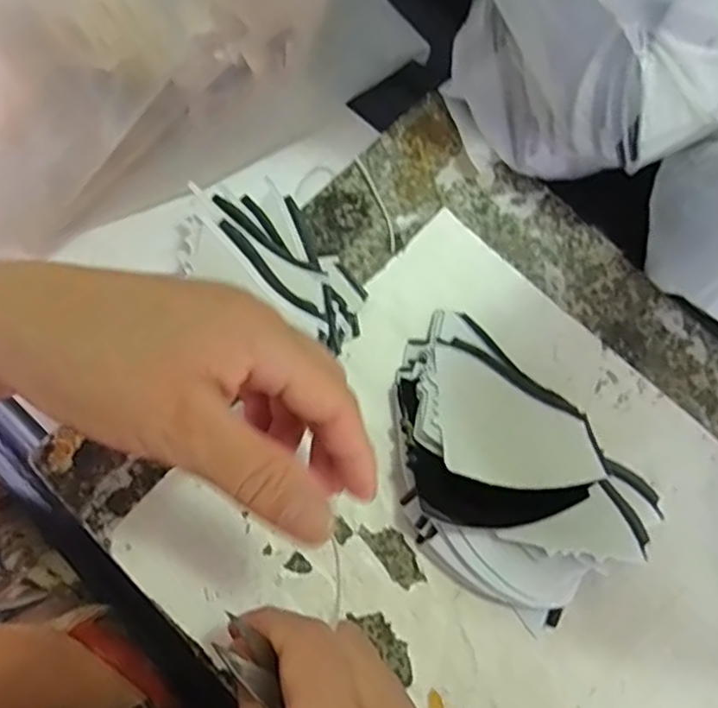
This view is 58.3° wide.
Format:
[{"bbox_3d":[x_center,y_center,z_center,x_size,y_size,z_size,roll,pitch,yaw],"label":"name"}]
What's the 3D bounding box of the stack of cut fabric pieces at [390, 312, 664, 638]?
[{"bbox_3d":[0.065,0.055,0.306,0.095,0.041,0.139,-43,82,-9],"label":"stack of cut fabric pieces"}]

